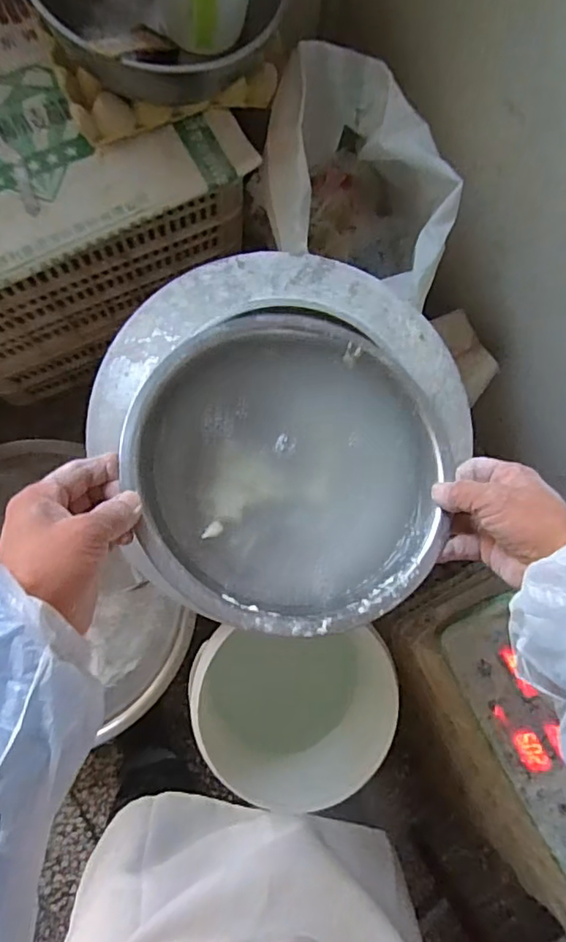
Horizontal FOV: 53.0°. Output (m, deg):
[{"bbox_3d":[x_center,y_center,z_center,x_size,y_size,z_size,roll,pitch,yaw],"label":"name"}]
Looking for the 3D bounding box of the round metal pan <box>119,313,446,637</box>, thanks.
[{"bbox_3d":[0.007,-0.006,0.431,0.227,0.085,0.230,1,83,-5],"label":"round metal pan"}]

